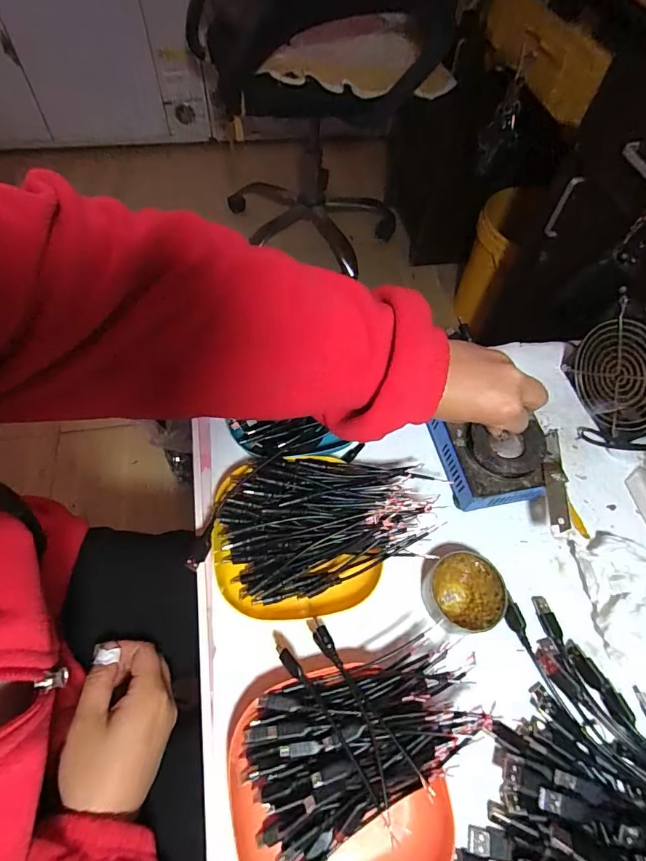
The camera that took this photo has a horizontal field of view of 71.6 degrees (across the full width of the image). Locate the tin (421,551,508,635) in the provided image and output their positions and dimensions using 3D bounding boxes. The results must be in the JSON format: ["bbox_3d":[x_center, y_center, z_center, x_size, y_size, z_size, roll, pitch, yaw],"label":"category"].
[{"bbox_3d":[0.120,0.139,0.383,0.062,0.024,0.062,1,59,-2],"label":"tin"}]

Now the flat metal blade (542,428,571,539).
[{"bbox_3d":[0.211,0.045,0.409,0.021,0.007,0.102,8,59,2],"label":"flat metal blade"}]

